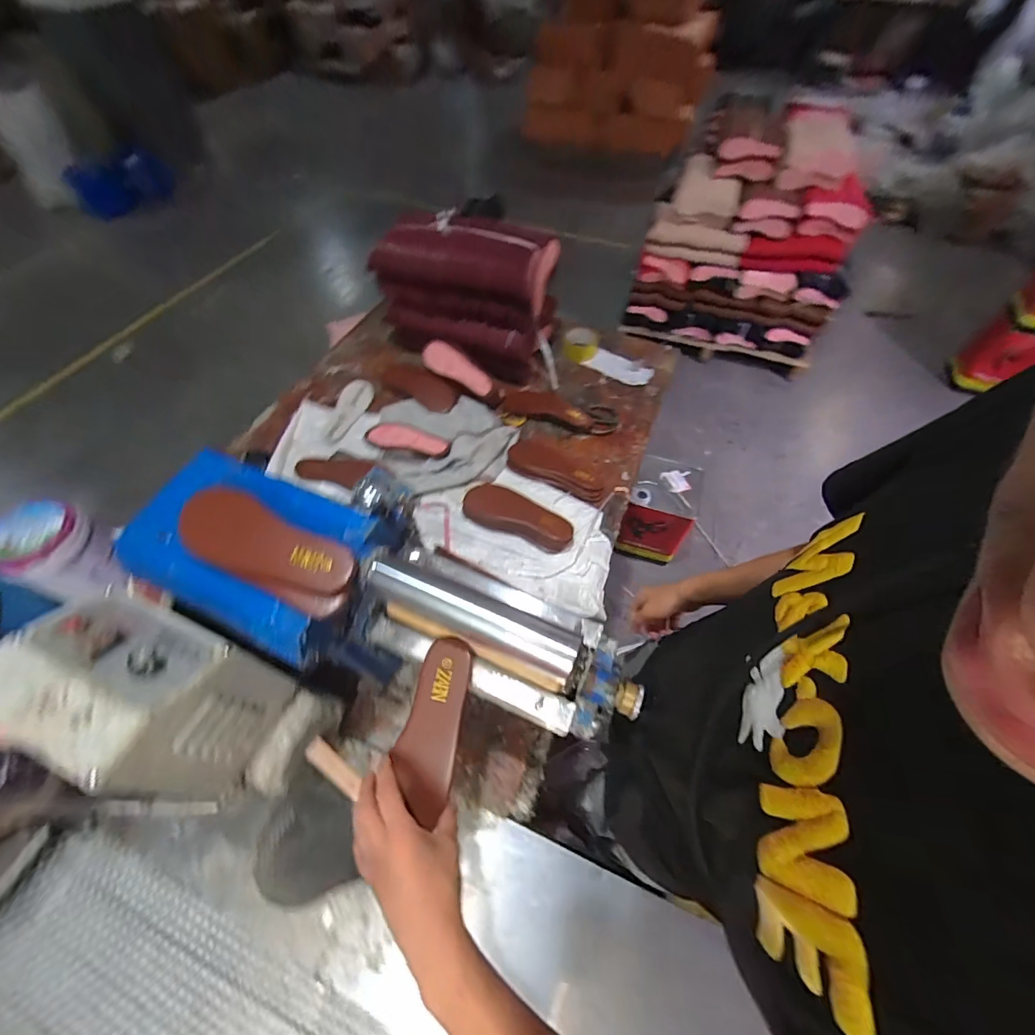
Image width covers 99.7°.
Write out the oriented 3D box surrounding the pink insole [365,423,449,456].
[{"bbox_3d":[-0.259,-0.182,1.015,0.232,0.013,0.075,16,56,25],"label":"pink insole"}]

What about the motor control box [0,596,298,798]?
[{"bbox_3d":[-0.407,0.193,0.498,0.186,0.198,0.144,21,58,13],"label":"motor control box"}]

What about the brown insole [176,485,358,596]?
[{"bbox_3d":[-0.280,0.026,0.486,0.200,0.015,0.079,19,66,6],"label":"brown insole"}]

